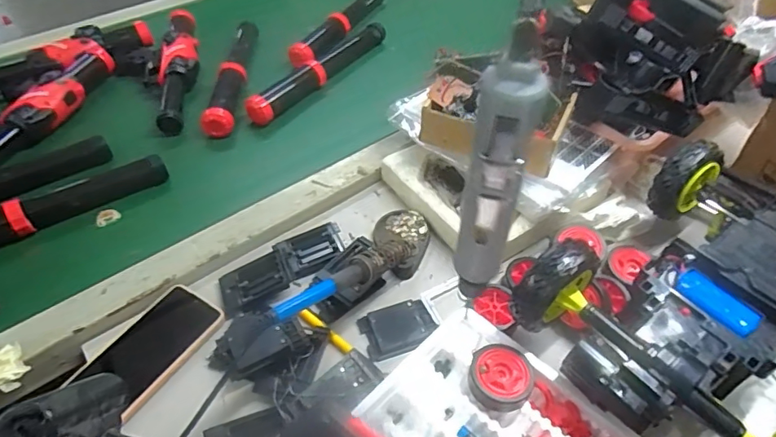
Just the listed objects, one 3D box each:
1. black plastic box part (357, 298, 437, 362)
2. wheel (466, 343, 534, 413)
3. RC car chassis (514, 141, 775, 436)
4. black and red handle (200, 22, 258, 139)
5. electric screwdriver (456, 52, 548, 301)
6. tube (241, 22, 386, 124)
[{"bbox_3d":[0.013,0.117,0.533,0.077,0.012,0.056,-16,50,-14],"label":"black plastic box part"},{"bbox_3d":[0.102,0.144,0.457,0.055,0.019,0.061,11,49,10],"label":"wheel"},{"bbox_3d":[0.316,0.062,0.462,0.346,0.078,0.238,-32,55,-25],"label":"RC car chassis"},{"bbox_3d":[-0.251,-0.241,0.819,0.044,0.039,0.314,-2,48,-2],"label":"black and red handle"},{"bbox_3d":[0.060,-0.009,0.297,0.029,0.170,0.027,11,49,10],"label":"electric screwdriver"},{"bbox_3d":[-0.111,-0.249,0.827,0.049,0.045,0.314,25,53,22],"label":"tube"}]

